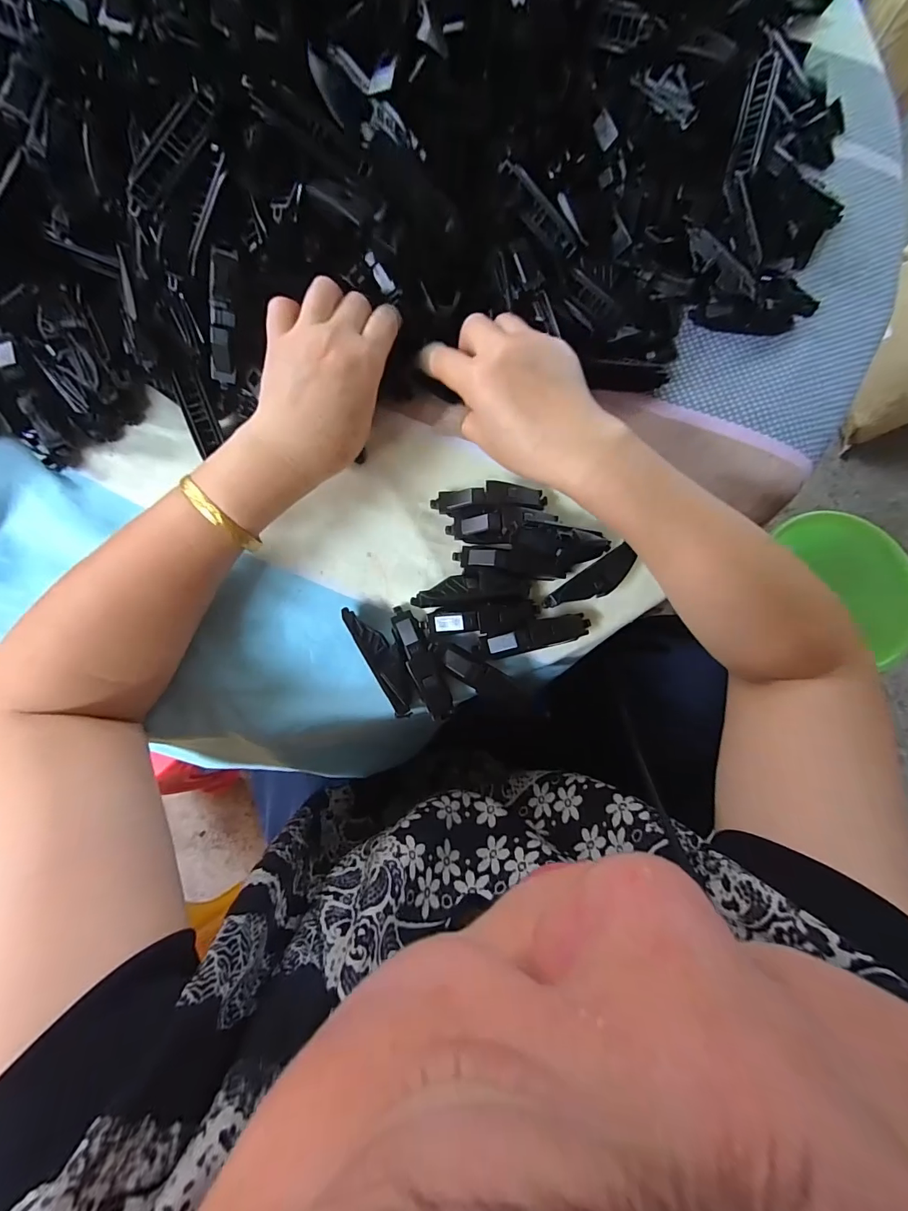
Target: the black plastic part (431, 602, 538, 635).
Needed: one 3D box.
[{"bbox_3d":[0.022,0.010,0.299,0.076,0.022,0.019,-6,81,-5],"label":"black plastic part"}]

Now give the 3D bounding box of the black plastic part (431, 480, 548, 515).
[{"bbox_3d":[0.026,-0.076,0.314,0.080,0.017,0.015,-3,81,-4],"label":"black plastic part"}]

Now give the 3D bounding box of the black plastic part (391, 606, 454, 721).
[{"bbox_3d":[-0.021,0.037,0.294,0.019,0.021,0.078,-24,83,-7],"label":"black plastic part"}]

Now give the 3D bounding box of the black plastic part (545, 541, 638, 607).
[{"bbox_3d":[0.097,-0.015,0.311,0.070,0.013,0.022,-35,85,-8],"label":"black plastic part"}]

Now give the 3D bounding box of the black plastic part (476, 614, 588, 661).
[{"bbox_3d":[0.055,0.021,0.302,0.078,0.020,0.018,-13,82,-6],"label":"black plastic part"}]

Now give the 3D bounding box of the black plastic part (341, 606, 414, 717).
[{"bbox_3d":[-0.046,0.035,0.296,0.022,0.020,0.079,-29,84,-8],"label":"black plastic part"}]

